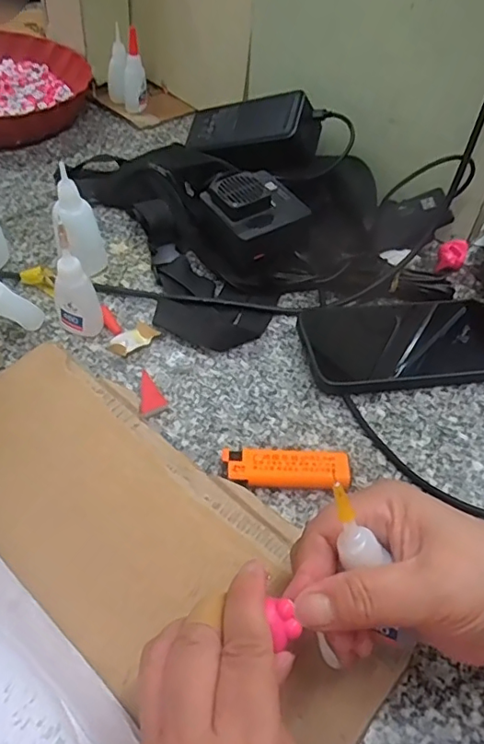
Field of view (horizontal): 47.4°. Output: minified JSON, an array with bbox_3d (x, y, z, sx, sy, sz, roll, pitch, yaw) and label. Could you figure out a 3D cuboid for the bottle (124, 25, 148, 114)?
[{"bbox_3d":[-0.131,-0.364,0.676,0.026,0.095,0.022,-10,48,-13],"label":"bottle"}]

